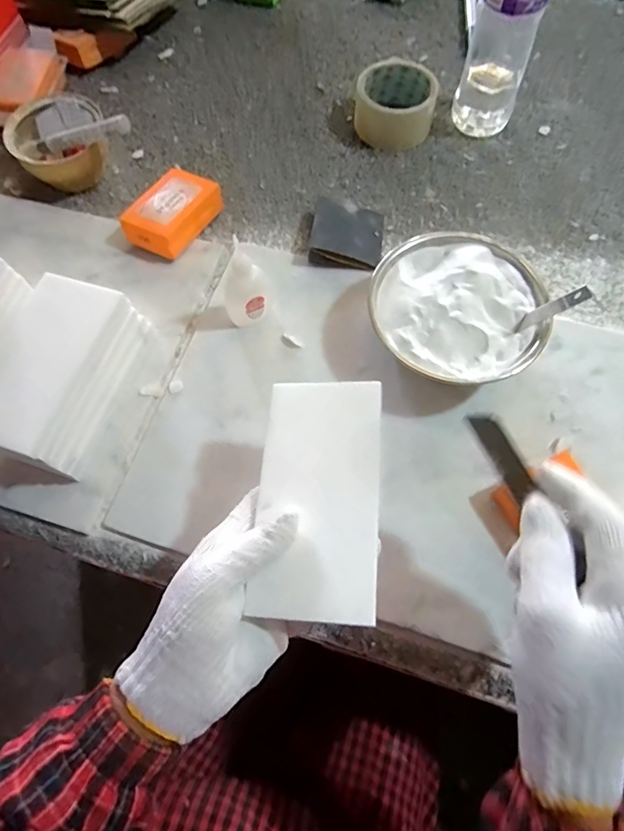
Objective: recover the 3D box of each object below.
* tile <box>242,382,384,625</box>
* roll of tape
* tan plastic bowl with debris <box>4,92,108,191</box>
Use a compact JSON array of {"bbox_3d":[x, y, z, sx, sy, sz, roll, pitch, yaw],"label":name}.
[{"bbox_3d":[0.005,0.047,0.299,0.073,0.010,0.147,1,66,2],"label":"tile"},{"bbox_3d":[0.095,-0.352,0.548,0.087,0.045,0.092,0,66,1],"label":"roll of tape"},{"bbox_3d":[-0.271,-0.294,0.523,0.096,0.061,0.100,0,66,1],"label":"tan plastic bowl with debris"}]

